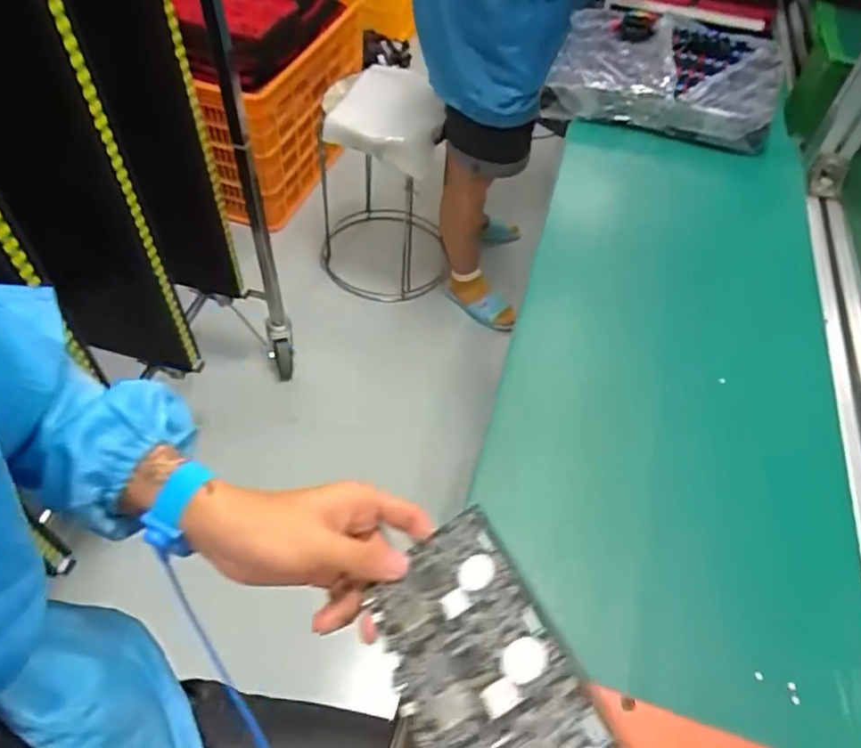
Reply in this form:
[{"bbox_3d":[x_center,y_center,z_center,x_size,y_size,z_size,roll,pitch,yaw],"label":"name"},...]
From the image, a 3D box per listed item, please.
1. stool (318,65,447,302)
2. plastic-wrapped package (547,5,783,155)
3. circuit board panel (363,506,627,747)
[{"bbox_3d":[-0.115,-0.425,1.494,0.314,0.478,0.257,-1,52,-5],"label":"stool"},{"bbox_3d":[0.335,-0.434,0.895,0.310,0.042,0.299,15,52,8],"label":"plastic-wrapped package"},{"bbox_3d":[0.023,0.143,0.307,0.084,0.004,0.161,-32,37,-1],"label":"circuit board panel"}]

